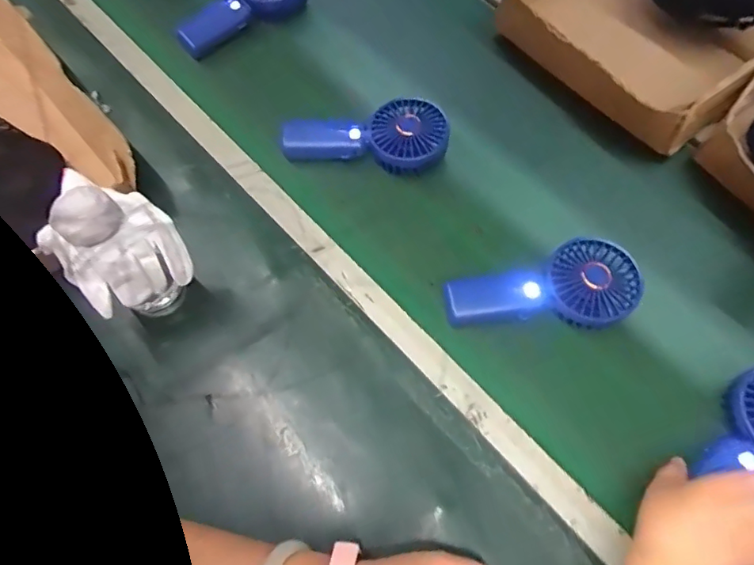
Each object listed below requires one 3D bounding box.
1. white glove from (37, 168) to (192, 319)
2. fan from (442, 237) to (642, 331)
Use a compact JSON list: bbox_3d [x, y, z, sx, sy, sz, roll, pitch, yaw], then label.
[{"bbox_3d":[-0.217,-0.030,0.444,0.091,0.089,0.070,-37,42,-22],"label":"white glove"},{"bbox_3d":[0.157,0.010,0.518,0.188,0.036,0.088,-8,66,-4],"label":"fan"}]

